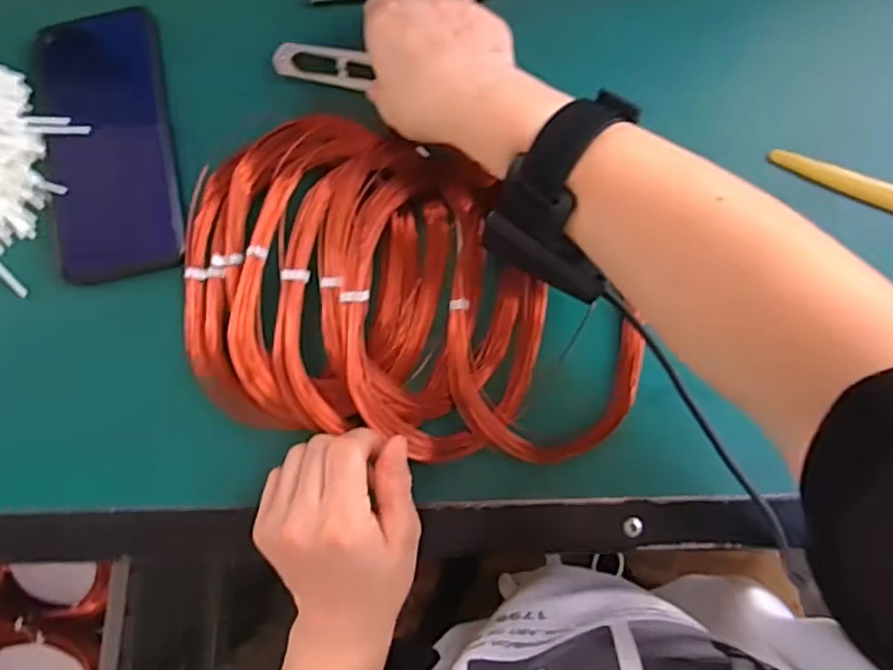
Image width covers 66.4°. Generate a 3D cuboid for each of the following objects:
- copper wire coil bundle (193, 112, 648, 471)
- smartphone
[{"bbox_3d":[-0.023,-0.025,0.380,0.258,0.028,0.169,10,83,6],"label":"copper wire coil bundle"},{"bbox_3d":[-0.205,-0.116,0.413,0.077,0.009,0.164,-11,83,3],"label":"smartphone"}]

